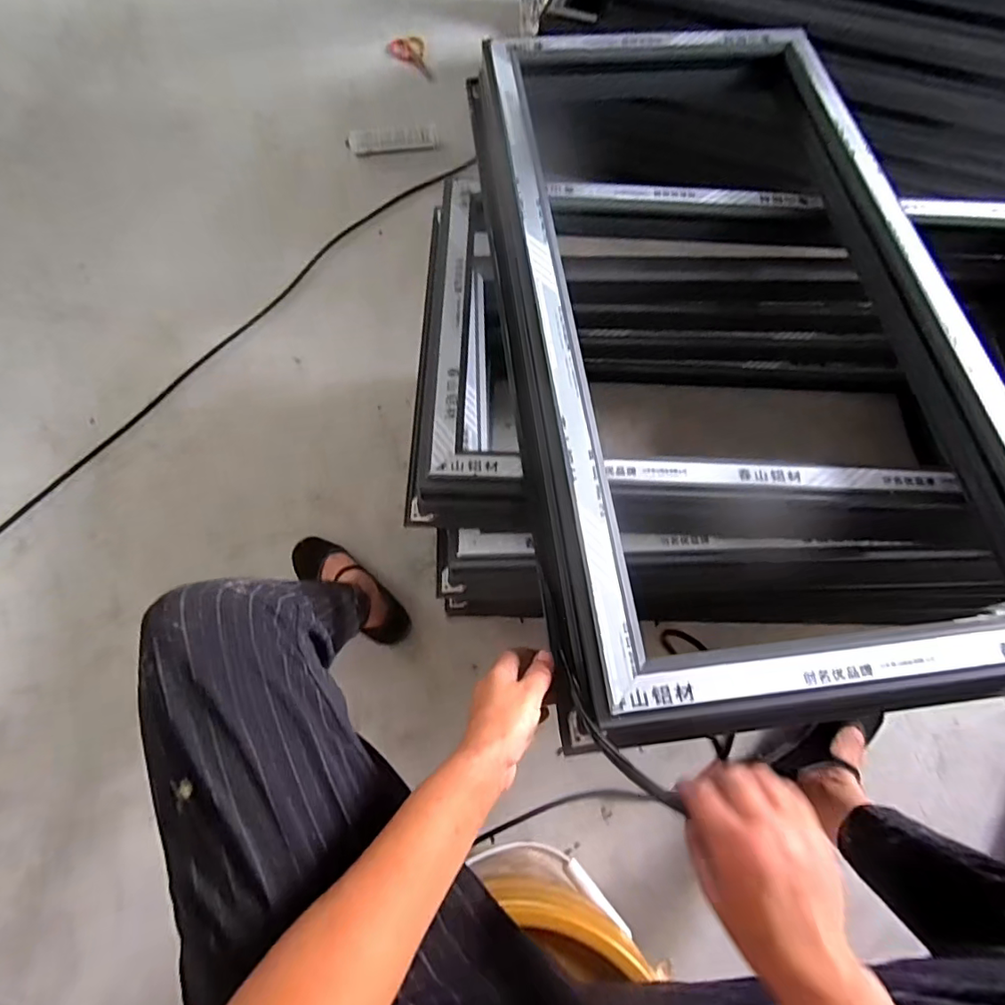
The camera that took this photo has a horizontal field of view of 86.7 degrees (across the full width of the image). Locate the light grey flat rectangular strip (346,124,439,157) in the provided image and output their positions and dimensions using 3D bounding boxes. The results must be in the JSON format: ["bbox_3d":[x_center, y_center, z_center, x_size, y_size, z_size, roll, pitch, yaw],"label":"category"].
[{"bbox_3d":[-0.270,-0.895,1.321,0.221,0.052,0.038,-8,68,-6],"label":"light grey flat rectangular strip"}]

